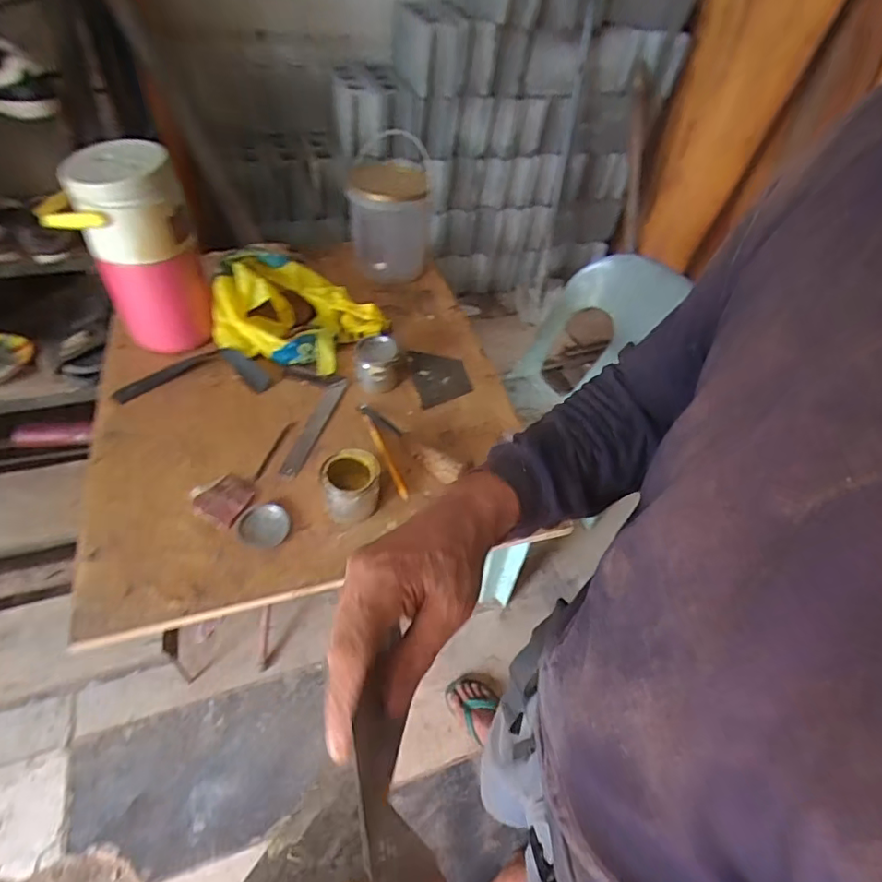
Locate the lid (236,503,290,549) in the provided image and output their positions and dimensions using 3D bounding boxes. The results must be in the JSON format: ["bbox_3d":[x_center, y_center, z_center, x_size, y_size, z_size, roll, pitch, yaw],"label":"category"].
[{"bbox_3d":[-0.225,0.108,0.678,0.061,0.013,0.057,4,48,-4],"label":"lid"}]

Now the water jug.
[{"bbox_3d":[-0.440,-0.257,0.787,0.154,0.301,0.122,-12,52,-17],"label":"water jug"}]

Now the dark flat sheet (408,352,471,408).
[{"bbox_3d":[-0.001,-0.110,0.897,0.092,0.010,0.133,-6,50,-12],"label":"dark flat sheet"}]

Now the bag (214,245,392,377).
[{"bbox_3d":[-0.238,-0.226,0.896,0.226,0.130,0.216,24,50,13],"label":"bag"}]

